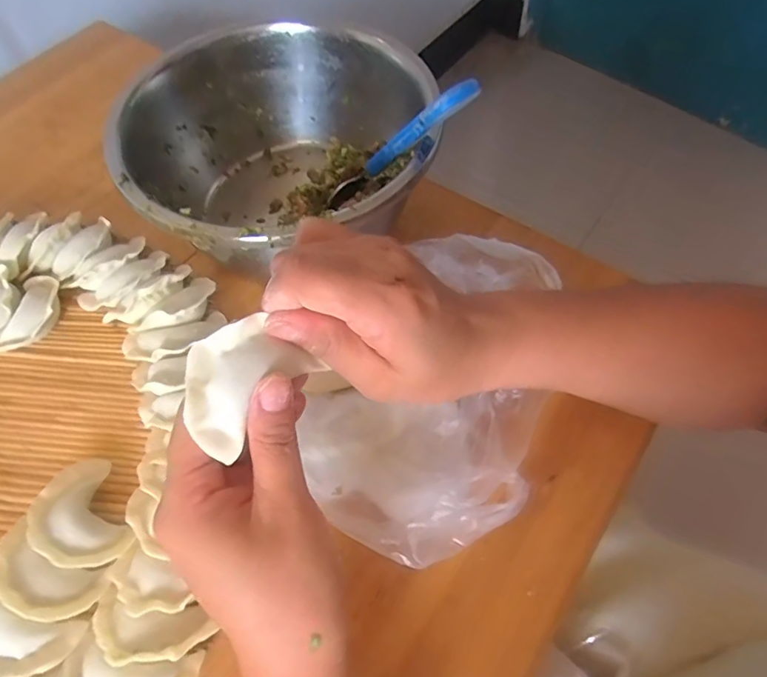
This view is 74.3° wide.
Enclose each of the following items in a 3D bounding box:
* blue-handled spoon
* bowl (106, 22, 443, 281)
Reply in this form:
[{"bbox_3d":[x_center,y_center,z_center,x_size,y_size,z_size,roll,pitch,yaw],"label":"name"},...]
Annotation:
[{"bbox_3d":[0.005,-0.117,0.325,0.015,0.142,0.025,37,62,-22],"label":"blue-handled spoon"},{"bbox_3d":[-0.069,-0.126,0.371,0.199,0.093,0.213,-1,60,1],"label":"bowl"}]

